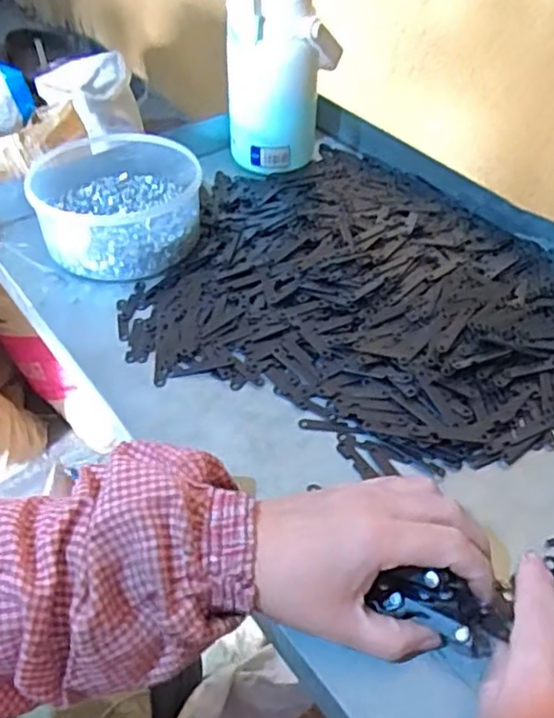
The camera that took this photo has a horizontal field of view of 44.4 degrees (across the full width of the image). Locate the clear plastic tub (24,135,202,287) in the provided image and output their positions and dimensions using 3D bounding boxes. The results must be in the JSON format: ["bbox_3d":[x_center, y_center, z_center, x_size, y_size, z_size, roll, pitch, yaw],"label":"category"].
[{"bbox_3d":[-0.144,-0.145,0.624,0.141,0.062,0.155,0,45,0],"label":"clear plastic tub"}]

